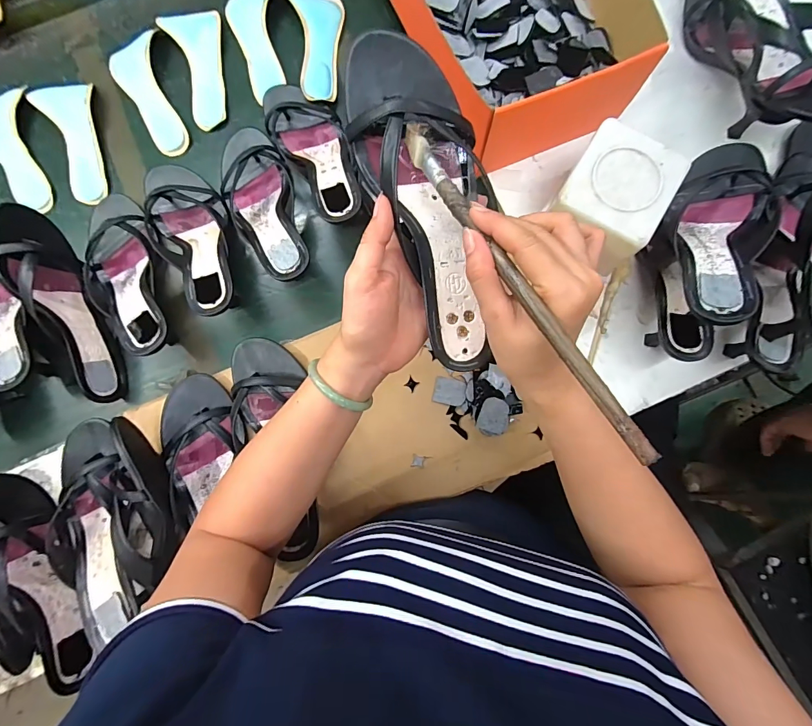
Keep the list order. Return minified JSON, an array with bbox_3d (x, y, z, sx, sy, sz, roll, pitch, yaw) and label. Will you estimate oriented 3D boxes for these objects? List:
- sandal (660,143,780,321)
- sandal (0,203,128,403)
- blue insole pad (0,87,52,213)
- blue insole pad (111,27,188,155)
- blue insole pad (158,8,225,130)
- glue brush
[{"bbox_3d":[0.318,-0.135,0.399,0.093,0.053,0.235,23,66,4],"label":"sandal"},{"bbox_3d":[-0.401,-0.065,0.465,0.047,0.089,0.234,-23,99,-2],"label":"sandal"},{"bbox_3d":[-0.539,-0.282,0.536,0.075,0.010,0.188,-19,83,-1],"label":"blue insole pad"},{"bbox_3d":[-0.356,-0.364,0.541,0.074,0.019,0.176,-18,83,-1],"label":"blue insole pad"},{"bbox_3d":[-0.283,-0.408,0.547,0.074,0.013,0.165,-16,83,-1],"label":"blue insole pad"},{"bbox_3d":[0.063,-0.064,0.248,0.017,0.010,0.270,-28,68,-2],"label":"glue brush"}]

